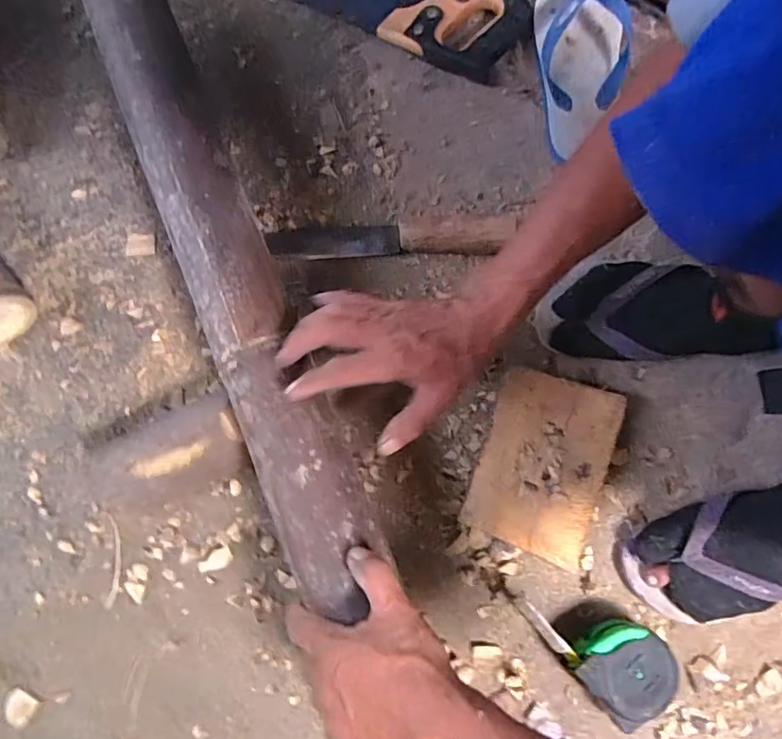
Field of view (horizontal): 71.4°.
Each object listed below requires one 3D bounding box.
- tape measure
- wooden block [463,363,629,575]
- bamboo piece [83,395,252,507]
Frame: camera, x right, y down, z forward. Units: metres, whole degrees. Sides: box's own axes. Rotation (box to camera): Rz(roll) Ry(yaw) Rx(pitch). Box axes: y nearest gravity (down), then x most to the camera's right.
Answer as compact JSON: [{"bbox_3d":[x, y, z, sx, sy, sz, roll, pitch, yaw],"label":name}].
[{"bbox_3d":[0.208,0.265,0.489,0.075,0.044,0.080,-42,82,-9],"label":"tape measure"},{"bbox_3d":[0.143,0.090,0.527,0.115,0.051,0.168,19,78,2],"label":"wooden block"},{"bbox_3d":[-0.207,0.076,0.514,0.136,0.055,0.081,-21,80,-6],"label":"bamboo piece"}]

